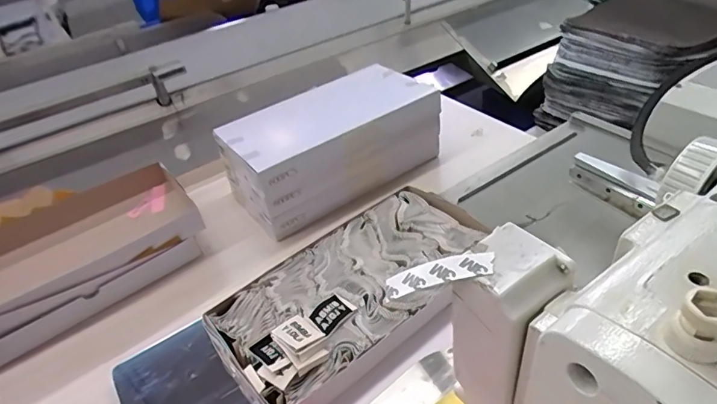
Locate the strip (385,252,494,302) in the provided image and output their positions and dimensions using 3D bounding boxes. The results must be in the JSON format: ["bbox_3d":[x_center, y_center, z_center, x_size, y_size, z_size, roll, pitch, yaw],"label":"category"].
[{"bbox_3d":[0.041,0.037,0.250,0.056,0.006,0.014,-18,37,13],"label":"strip"}]

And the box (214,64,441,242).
[{"bbox_3d":[-0.039,-0.084,0.757,0.312,0.138,0.168,-29,43,-24],"label":"box"}]

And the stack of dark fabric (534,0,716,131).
[{"bbox_3d":[0.543,-0.272,0.948,0.294,0.199,0.250,-23,41,-18],"label":"stack of dark fabric"}]

